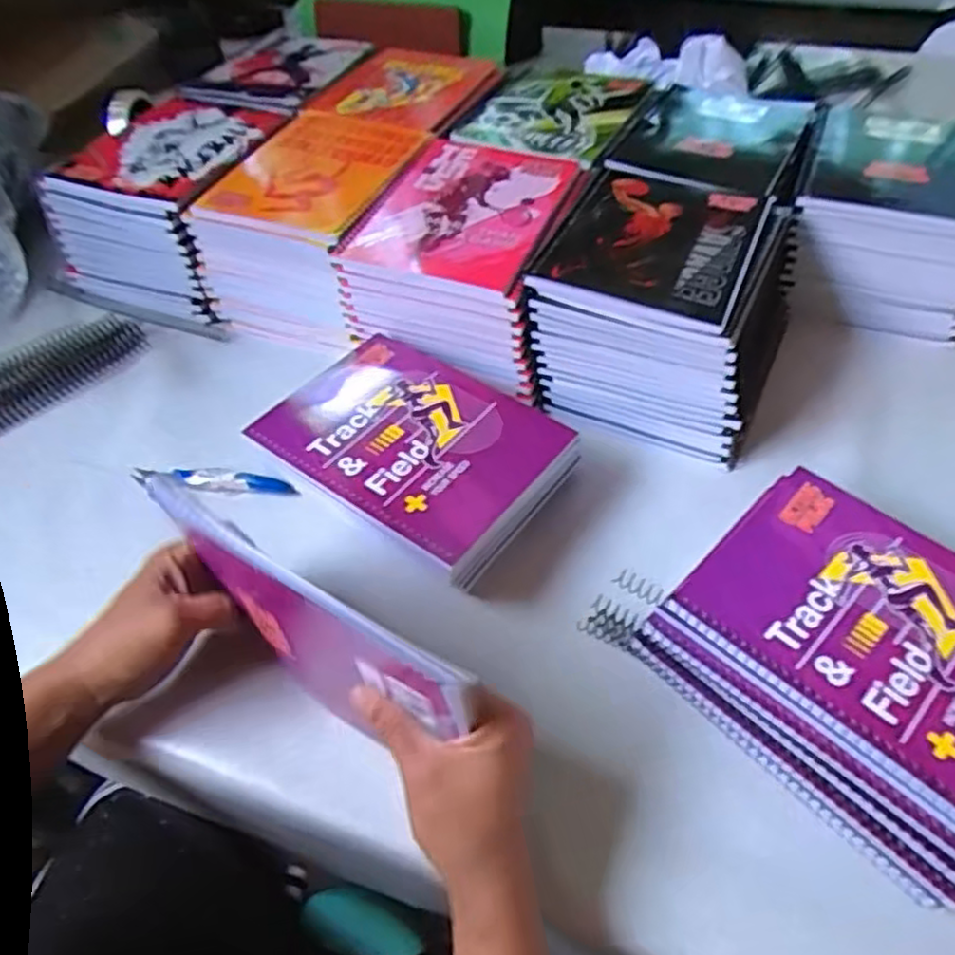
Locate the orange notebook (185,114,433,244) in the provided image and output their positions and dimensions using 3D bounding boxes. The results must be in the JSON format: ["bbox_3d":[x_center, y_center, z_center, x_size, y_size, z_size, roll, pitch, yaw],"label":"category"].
[{"bbox_3d":[-0.140,-0.281,0.650,0.145,0.018,0.199,15,53,15],"label":"orange notebook"}]

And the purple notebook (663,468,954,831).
[{"bbox_3d":[0.231,0.085,0.400,0.152,0.009,0.194,-38,58,-25],"label":"purple notebook"}]

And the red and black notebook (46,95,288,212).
[{"bbox_3d":[-0.298,-0.320,0.692,0.179,0.017,0.191,14,53,15],"label":"red and black notebook"}]

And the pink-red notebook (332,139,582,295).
[{"bbox_3d":[-0.012,-0.225,0.595,0.152,0.011,0.185,15,53,16],"label":"pink-red notebook"}]

